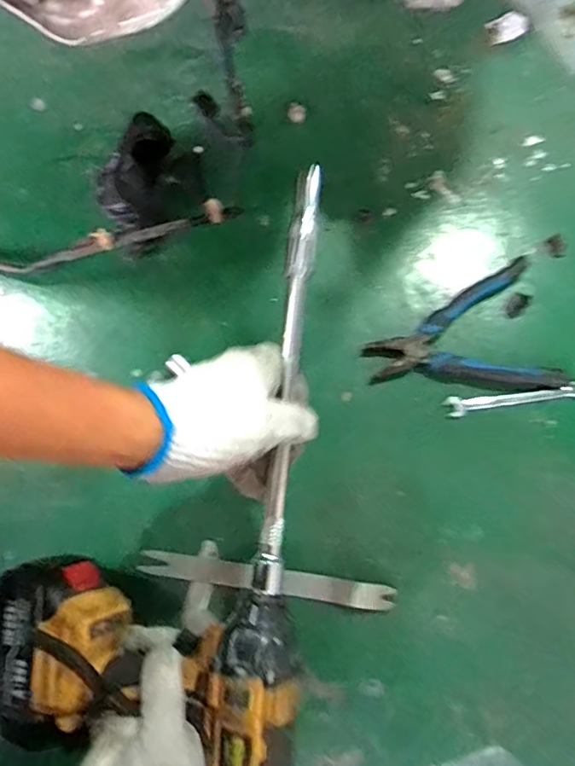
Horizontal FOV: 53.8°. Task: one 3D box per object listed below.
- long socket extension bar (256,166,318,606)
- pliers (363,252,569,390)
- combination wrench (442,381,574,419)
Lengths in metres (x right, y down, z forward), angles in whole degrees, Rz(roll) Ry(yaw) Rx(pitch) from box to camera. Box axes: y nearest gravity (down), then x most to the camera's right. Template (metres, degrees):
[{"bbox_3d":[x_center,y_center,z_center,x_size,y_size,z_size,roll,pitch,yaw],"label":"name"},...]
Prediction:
[{"bbox_3d":[0.001,-0.008,0.406,0.018,0.019,0.305,5,84,3],"label":"long socket extension bar"},{"bbox_3d":[0.169,-0.040,0.562,0.179,0.018,0.129,-13,78,-1],"label":"pliers"},{"bbox_3d":[0.223,0.014,0.554,0.136,0.014,0.021,-9,78,0],"label":"combination wrench"}]

